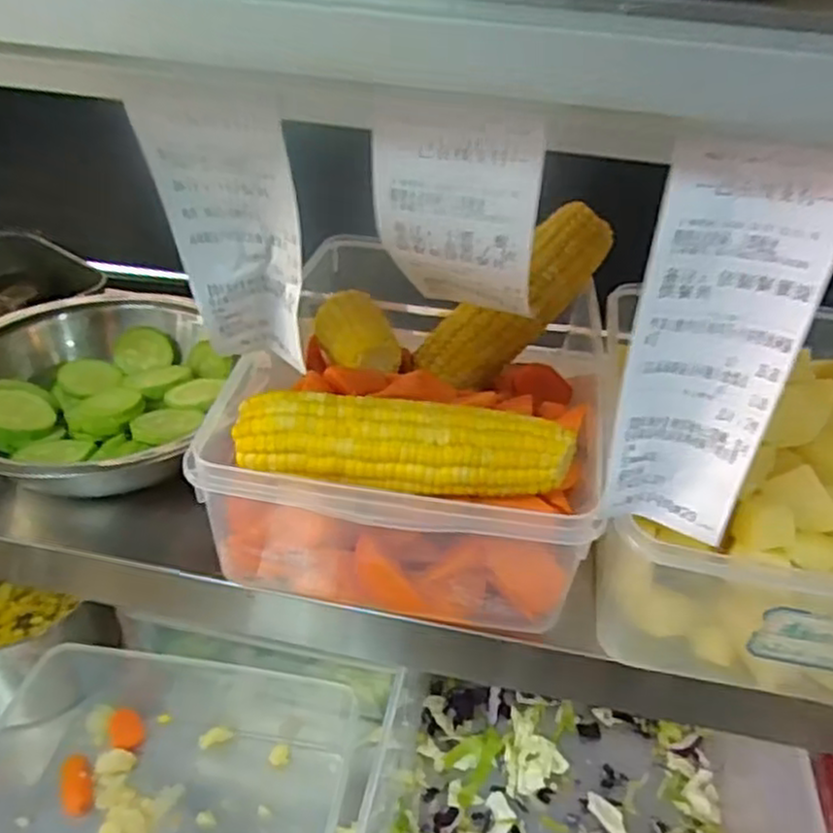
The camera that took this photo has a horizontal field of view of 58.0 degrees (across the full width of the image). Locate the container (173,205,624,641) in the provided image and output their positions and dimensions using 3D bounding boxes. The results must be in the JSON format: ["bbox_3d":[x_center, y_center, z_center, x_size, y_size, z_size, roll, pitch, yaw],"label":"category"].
[{"bbox_3d":[0.008,-0.017,0.450,0.201,0.106,0.263,7,36,6],"label":"container"}]

